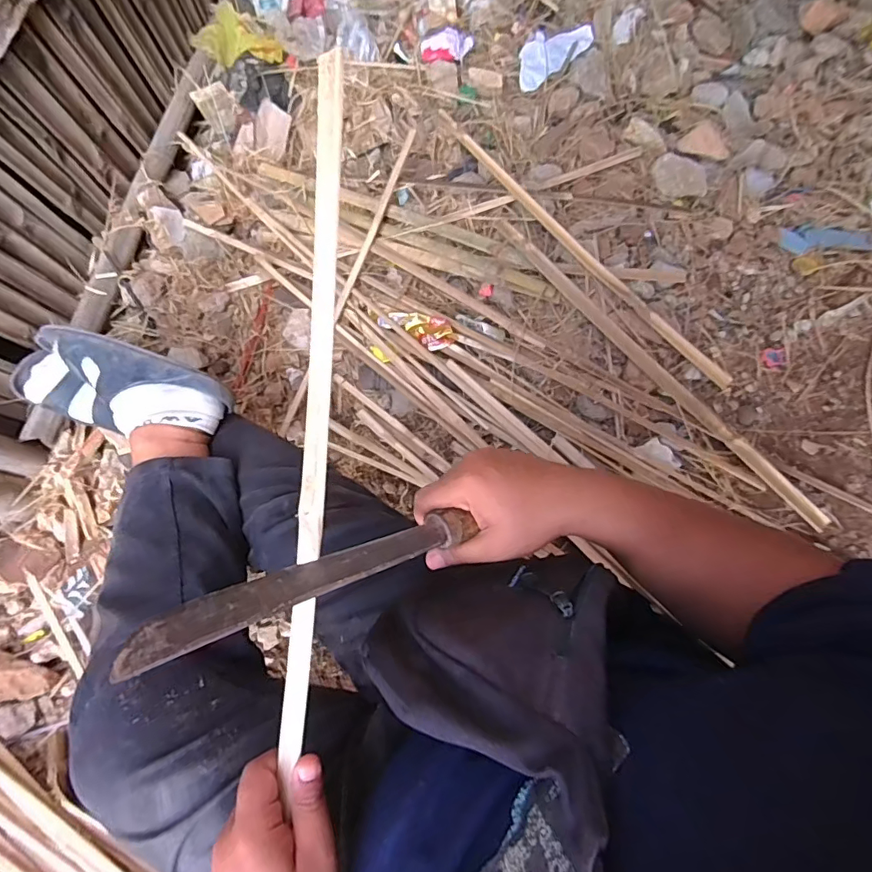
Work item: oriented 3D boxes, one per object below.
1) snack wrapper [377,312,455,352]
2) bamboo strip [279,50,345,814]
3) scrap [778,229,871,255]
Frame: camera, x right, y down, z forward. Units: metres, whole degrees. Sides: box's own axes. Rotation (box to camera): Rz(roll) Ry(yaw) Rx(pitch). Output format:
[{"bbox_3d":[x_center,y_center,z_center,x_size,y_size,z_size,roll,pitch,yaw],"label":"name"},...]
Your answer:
[{"bbox_3d":[-0.033,-0.194,0.888,0.131,0.015,0.055,26,79,6],"label":"snack wrapper"},{"bbox_3d":[-0.082,0.004,0.336,0.021,0.012,0.466,6,98,2],"label":"bamboo strip"},{"bbox_3d":[0.718,-0.360,0.928,0.182,0.011,0.049,-3,77,0],"label":"scrap"}]

